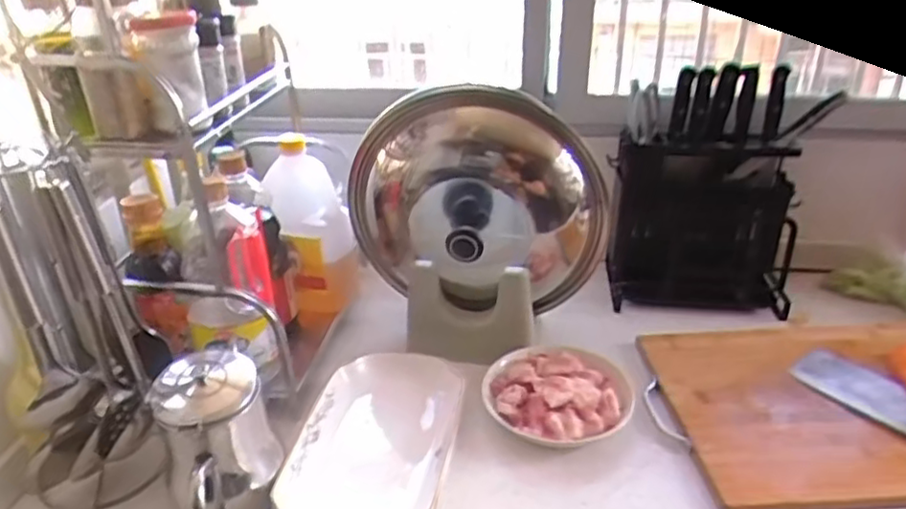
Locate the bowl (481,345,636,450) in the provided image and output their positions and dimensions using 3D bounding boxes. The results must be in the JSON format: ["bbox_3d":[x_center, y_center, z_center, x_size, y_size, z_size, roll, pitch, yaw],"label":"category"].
[{"bbox_3d":[0.125,0.163,0.786,0.167,0.042,0.146,10,30,20],"label":"bowl"}]

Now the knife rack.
[{"bbox_3d":[0.361,-0.098,0.934,0.248,0.322,0.146,2,28,7],"label":"knife rack"}]

